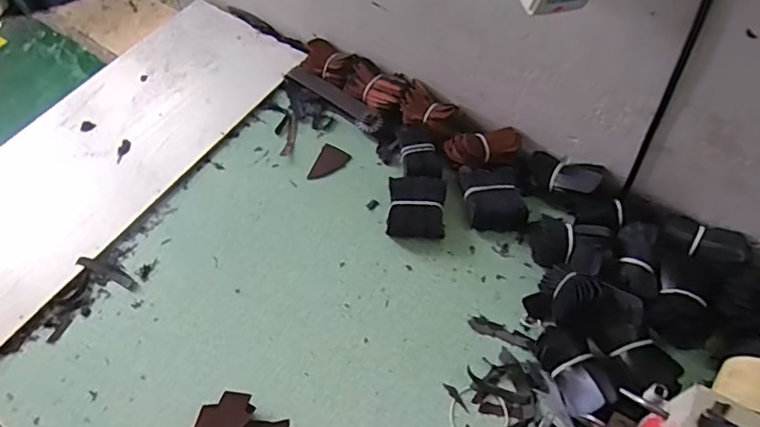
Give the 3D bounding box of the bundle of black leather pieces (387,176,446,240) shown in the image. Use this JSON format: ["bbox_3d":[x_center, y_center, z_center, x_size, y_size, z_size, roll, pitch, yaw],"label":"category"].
[{"bbox_3d":[0.041,-0.008,0.602,0.060,0.029,0.070,3,58,6],"label":"bundle of black leather pieces"}]

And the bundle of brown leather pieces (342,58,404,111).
[{"bbox_3d":[-0.005,-0.153,0.686,0.074,0.032,0.047,38,68,24],"label":"bundle of brown leather pieces"}]

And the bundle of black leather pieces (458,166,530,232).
[{"bbox_3d":[0.123,-0.018,0.603,0.064,0.032,0.071,-4,58,1],"label":"bundle of black leather pieces"}]

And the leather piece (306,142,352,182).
[{"bbox_3d":[-0.059,-0.057,0.657,0.037,0.004,0.053,21,62,16],"label":"leather piece"}]

